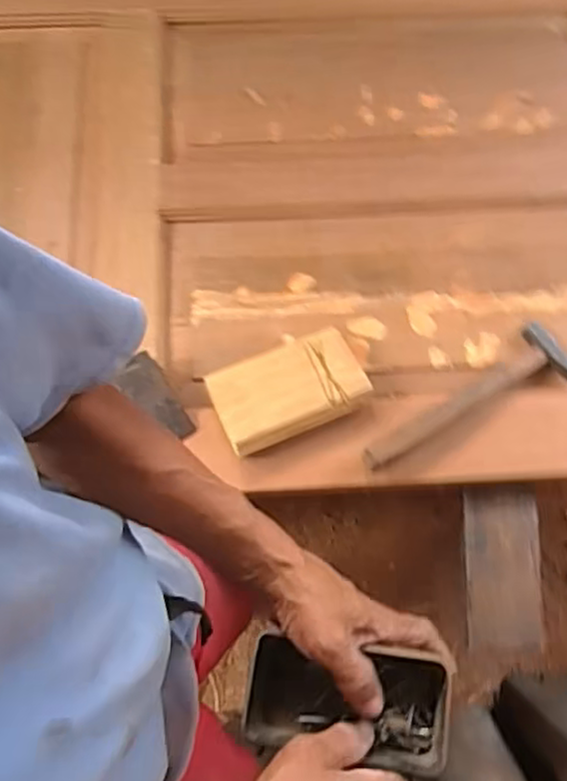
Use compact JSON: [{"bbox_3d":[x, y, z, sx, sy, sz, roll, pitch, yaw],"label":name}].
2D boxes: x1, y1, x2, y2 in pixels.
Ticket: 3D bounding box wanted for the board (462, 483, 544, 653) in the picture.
[{"bbox_3d":[0.248,0.200,0.778,0.082,0.021,0.182,3,73,0],"label":"board"}]

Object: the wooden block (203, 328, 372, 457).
[{"bbox_3d":[0.005,0.003,0.782,0.165,0.048,0.102,-23,75,-8],"label":"wooden block"}]

